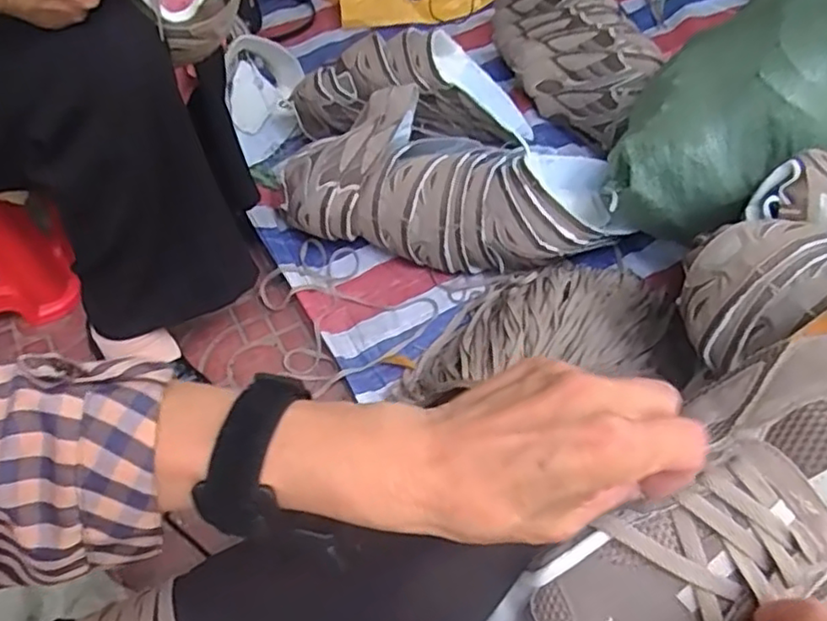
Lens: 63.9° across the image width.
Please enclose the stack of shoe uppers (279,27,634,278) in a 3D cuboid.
[{"bbox_3d":[0.055,-0.293,1.076,0.500,0.145,0.495,0,54,1],"label":"stack of shoe uppers"}]

